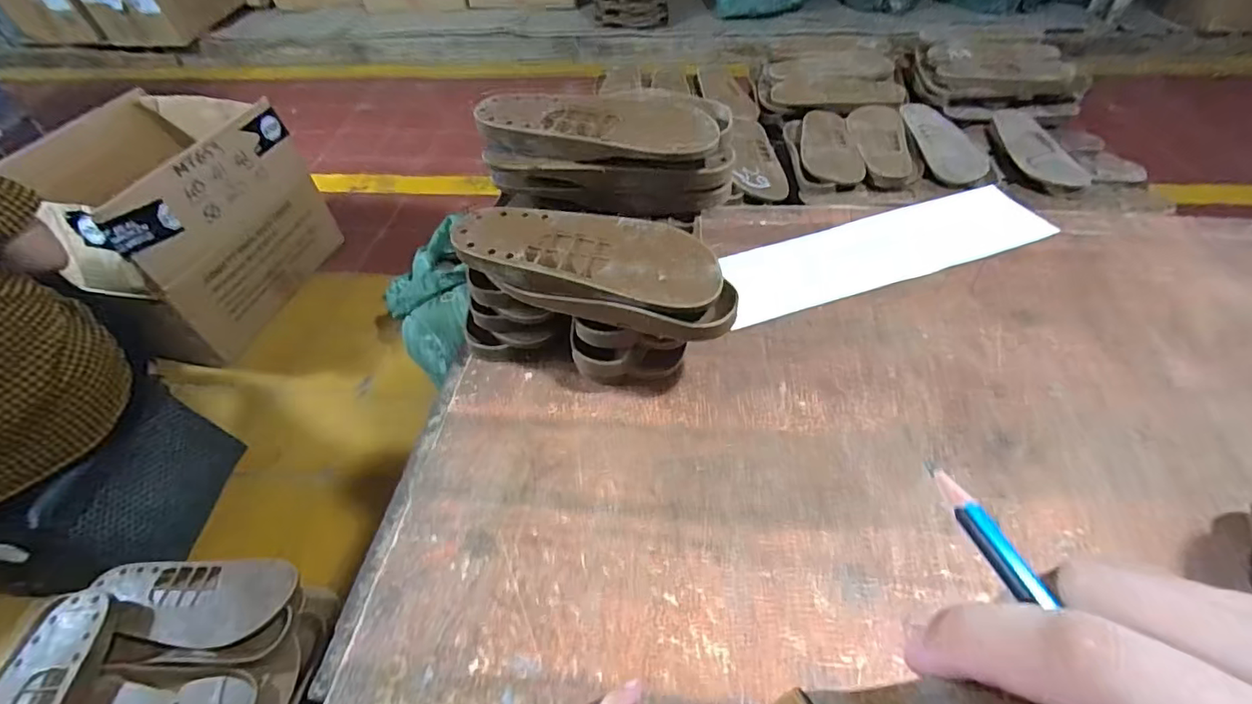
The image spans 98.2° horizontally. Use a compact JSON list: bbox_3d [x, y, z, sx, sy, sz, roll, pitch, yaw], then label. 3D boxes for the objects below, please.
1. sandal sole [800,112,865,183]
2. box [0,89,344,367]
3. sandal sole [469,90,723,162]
[{"bbox_3d":[0.354,-0.363,0.956,0.092,0.031,0.231,4,49,7],"label":"sandal sole"},{"bbox_3d":[-1.076,-0.290,1.271,0.450,0.387,0.509,8,50,9],"label":"box"},{"bbox_3d":[-0.027,-0.214,0.508,0.226,0.025,0.107,9,50,10],"label":"sandal sole"}]

